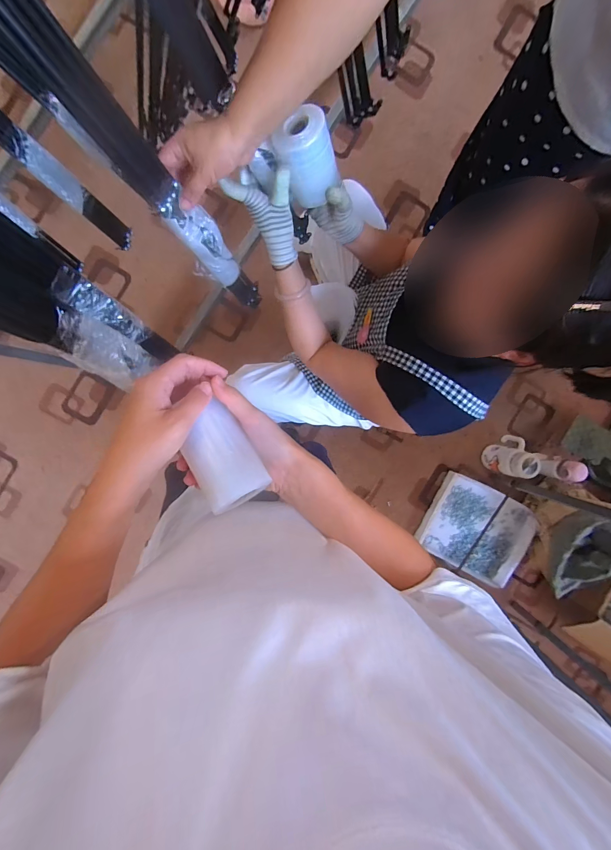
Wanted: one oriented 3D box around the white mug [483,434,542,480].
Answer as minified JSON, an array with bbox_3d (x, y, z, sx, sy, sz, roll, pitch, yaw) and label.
[{"bbox_3d":[0.775,0.116,1.261,0.090,0.203,0.146,15,94,-4],"label":"white mug"}]

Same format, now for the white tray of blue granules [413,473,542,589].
[{"bbox_3d":[0.682,0.413,1.327,0.387,0.109,0.326,26,93,-4],"label":"white tray of blue granules"}]

